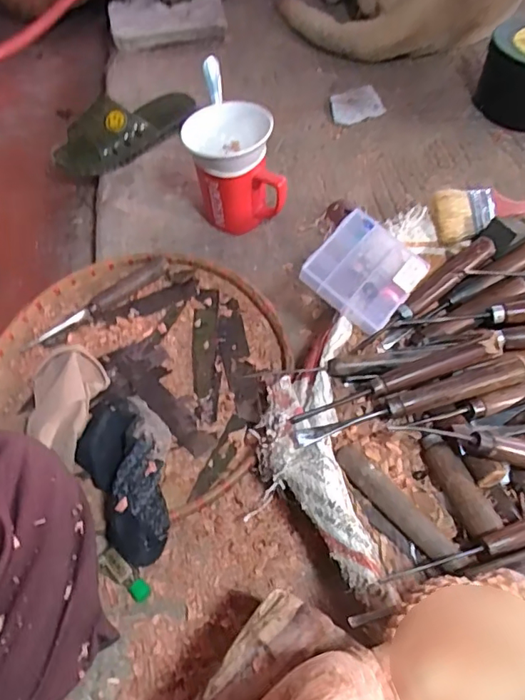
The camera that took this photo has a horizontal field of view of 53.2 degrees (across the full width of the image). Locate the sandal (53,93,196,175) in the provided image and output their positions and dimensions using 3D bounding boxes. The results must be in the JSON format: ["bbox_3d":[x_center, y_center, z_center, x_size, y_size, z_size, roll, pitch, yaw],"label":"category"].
[{"bbox_3d":[-0.190,-0.310,0.736,0.208,0.066,0.096,-35,61,-20],"label":"sandal"}]

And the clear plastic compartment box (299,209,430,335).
[{"bbox_3d":[0.090,-0.071,0.464,0.085,0.020,0.082,39,79,-1],"label":"clear plastic compartment box"}]

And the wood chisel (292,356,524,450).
[{"bbox_3d":[0.113,0.041,0.401,0.183,0.031,0.019,-14,56,-8],"label":"wood chisel"}]

